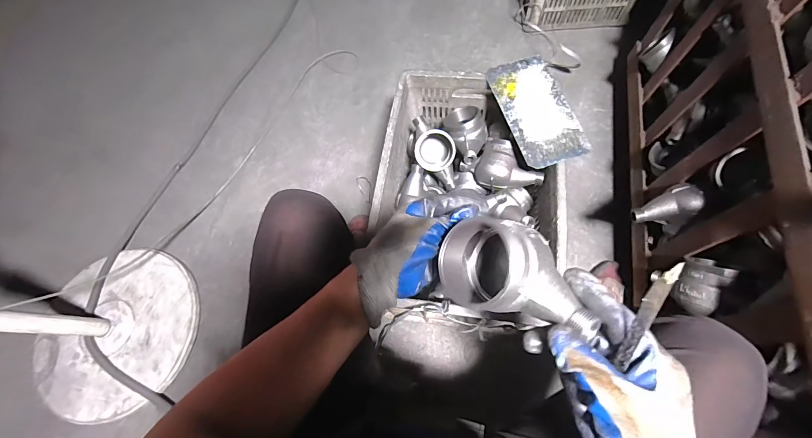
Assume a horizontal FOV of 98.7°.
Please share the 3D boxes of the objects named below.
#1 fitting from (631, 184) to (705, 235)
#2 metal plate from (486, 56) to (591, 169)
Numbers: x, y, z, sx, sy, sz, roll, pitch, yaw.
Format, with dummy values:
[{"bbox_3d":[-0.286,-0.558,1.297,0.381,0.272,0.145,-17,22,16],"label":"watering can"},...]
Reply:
[{"bbox_3d":[0.461,-0.019,0.613,0.055,0.102,0.065,48,44,-24],"label":"fitting"},{"bbox_3d":[0.249,-0.211,0.666,0.124,0.006,0.233,-17,70,-1],"label":"metal plate"}]

